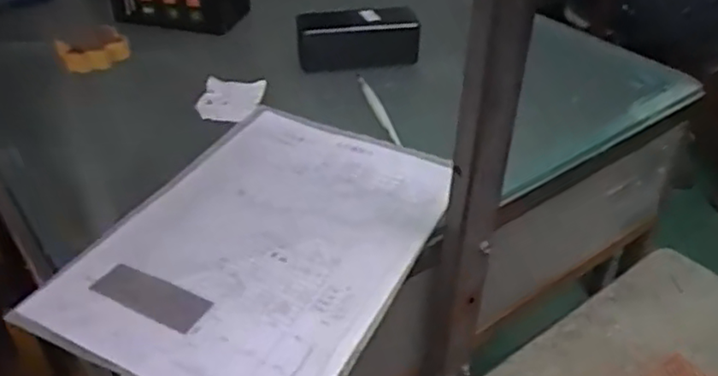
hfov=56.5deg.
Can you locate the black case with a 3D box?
[{"bbox_3d":[0.000,-0.163,0.736,0.130,0.064,0.032,-3,38,-6],"label":"black case"}]

